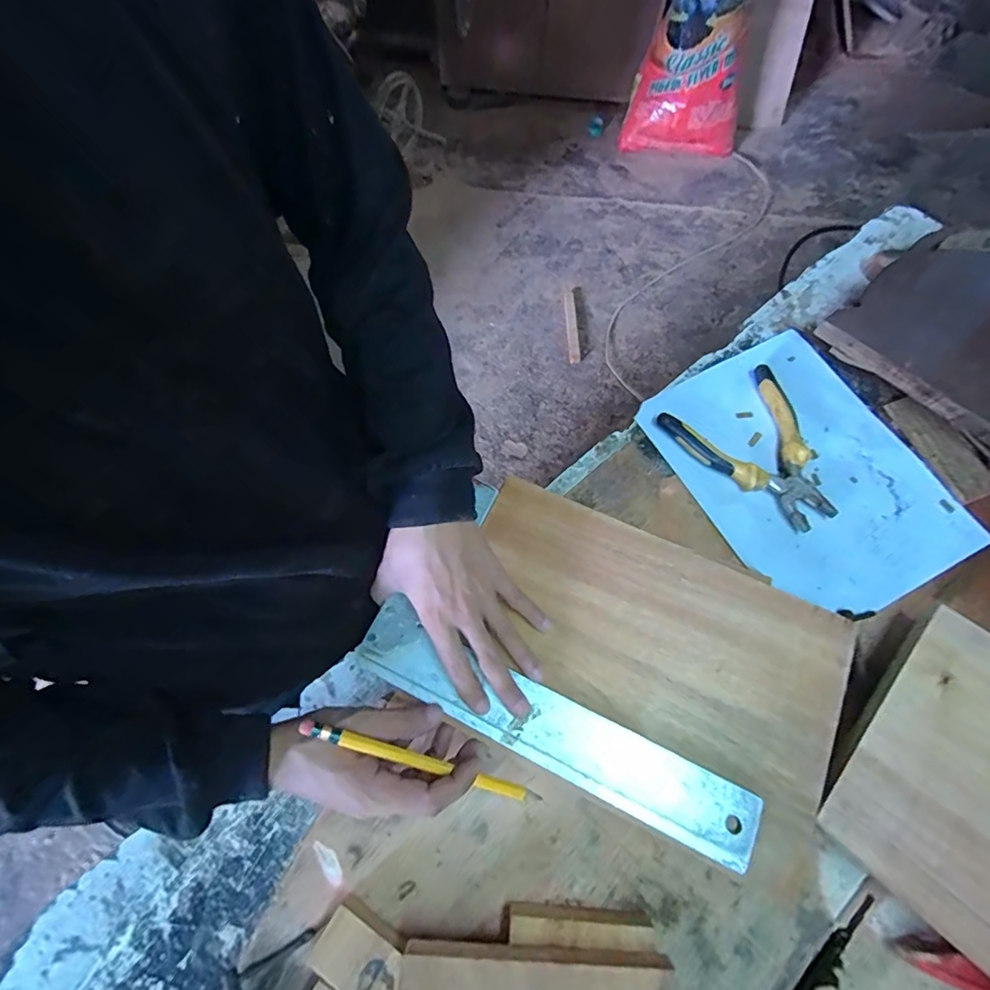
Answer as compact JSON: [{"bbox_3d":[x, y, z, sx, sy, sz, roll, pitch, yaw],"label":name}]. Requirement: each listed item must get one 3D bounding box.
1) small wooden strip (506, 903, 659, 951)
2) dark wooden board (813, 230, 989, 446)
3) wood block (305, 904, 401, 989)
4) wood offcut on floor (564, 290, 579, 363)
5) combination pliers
[{"bbox_3d":[0.059,0.304,0.357,0.099,0.026,0.017,1,69,1],"label":"small wooden strip"},{"bbox_3d":[0.511,-0.181,0.506,0.265,0.033,0.223,-41,69,-10],"label":"dark wooden board"},{"bbox_3d":[-0.084,0.330,0.349,0.086,0.025,0.040,30,72,12],"label":"wood block"},{"bbox_3d":[0.235,-0.514,1.529,0.031,0.017,0.270,0,68,1],"label":"wood offcut on floor"},{"bbox_3d":[0.255,-0.039,0.491,0.126,0.023,0.160,-23,70,-8],"label":"combination pliers"}]

